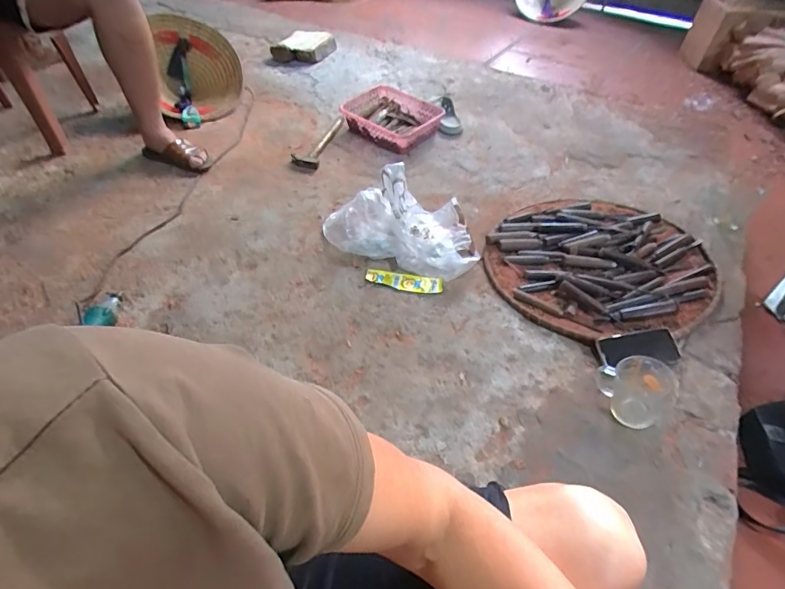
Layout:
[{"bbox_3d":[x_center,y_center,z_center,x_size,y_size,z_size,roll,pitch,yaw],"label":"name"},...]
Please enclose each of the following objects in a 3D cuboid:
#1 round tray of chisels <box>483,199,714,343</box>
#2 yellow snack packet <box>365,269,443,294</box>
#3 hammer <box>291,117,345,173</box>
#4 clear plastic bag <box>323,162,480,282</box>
[{"bbox_3d":[0.471,-0.087,1.048,0.459,0.049,0.453,-1,47,1],"label":"round tray of chisels"},{"bbox_3d":[0.026,-0.028,1.034,0.178,0.020,0.047,6,47,9],"label":"yellow snack packet"},{"bbox_3d":[-0.245,-0.492,1.442,0.100,0.048,0.263,12,49,9],"label":"hammer"},{"bbox_3d":[0.016,-0.169,1.059,0.351,0.146,0.239,-8,47,-6],"label":"clear plastic bag"}]

